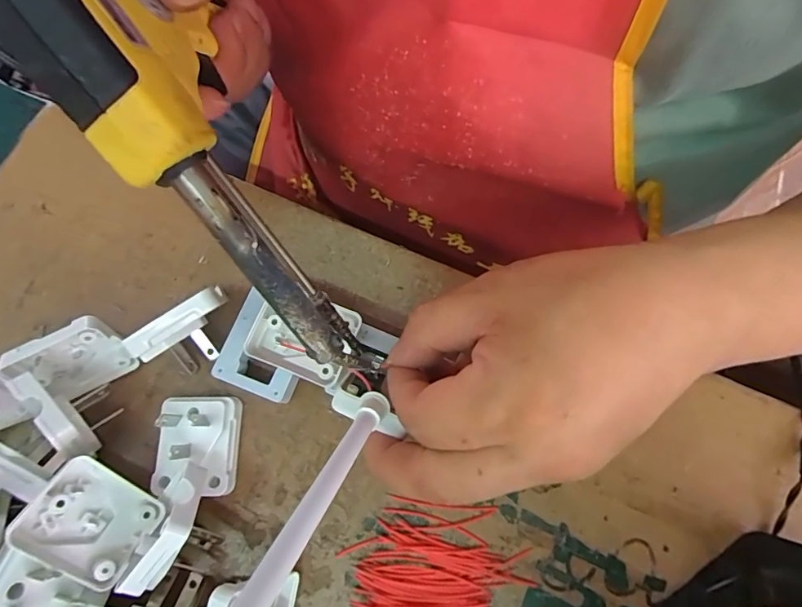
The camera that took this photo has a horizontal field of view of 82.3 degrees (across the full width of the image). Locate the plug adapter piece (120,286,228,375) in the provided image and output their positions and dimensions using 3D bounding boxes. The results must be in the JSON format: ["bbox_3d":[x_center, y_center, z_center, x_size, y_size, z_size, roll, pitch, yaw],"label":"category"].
[{"bbox_3d":[-0.105,0.016,0.232,0.050,0.036,0.025,-35,78,-9],"label":"plug adapter piece"}]

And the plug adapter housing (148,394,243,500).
[{"bbox_3d":[-0.101,0.070,0.229,0.039,0.016,0.046,1,75,1],"label":"plug adapter housing"}]

